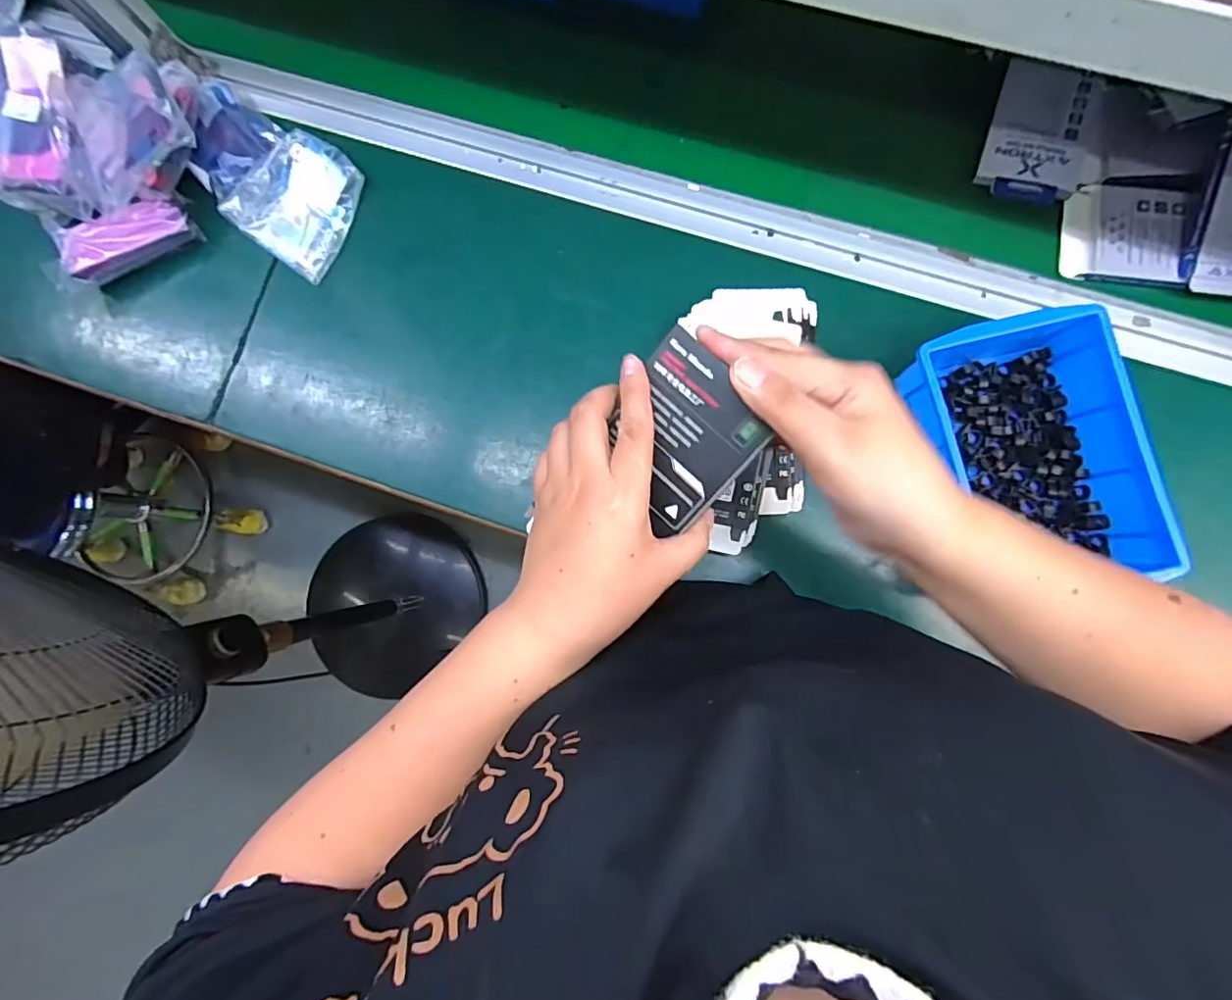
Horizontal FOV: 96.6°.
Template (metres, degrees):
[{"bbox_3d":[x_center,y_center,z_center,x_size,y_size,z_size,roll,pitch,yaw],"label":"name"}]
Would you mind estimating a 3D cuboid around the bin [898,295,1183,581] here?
[{"bbox_3d":[0.301,-0.035,0.408,0.132,0.062,0.199,-14,84,2],"label":"bin"}]

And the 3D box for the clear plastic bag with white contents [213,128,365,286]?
[{"bbox_3d":[-0.282,-0.267,0.488,0.111,0.025,0.105,36,88,6],"label":"clear plastic bag with white contents"}]

